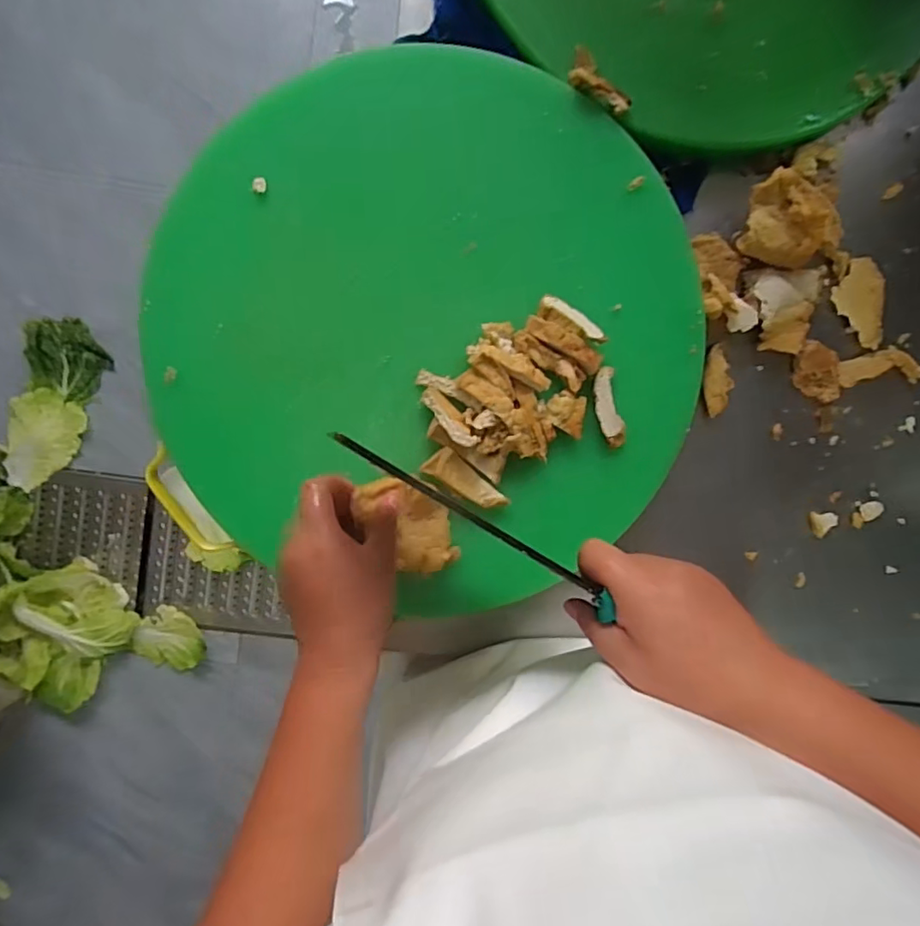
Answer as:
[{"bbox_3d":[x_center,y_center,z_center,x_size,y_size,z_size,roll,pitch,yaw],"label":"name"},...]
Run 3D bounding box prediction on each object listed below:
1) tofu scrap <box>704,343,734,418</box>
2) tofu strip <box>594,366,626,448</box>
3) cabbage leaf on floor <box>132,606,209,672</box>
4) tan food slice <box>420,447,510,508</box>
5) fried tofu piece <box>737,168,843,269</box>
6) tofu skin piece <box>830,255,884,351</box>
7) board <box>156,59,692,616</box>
[{"bbox_3d":[0.211,-0.066,0.468,0.023,0.005,0.057,7,93,-4],"label":"tofu scrap"},{"bbox_3d":[0.110,-0.041,0.426,0.019,0.006,0.058,-13,94,-2],"label":"tofu strip"},{"bbox_3d":[-0.630,0.382,1.255,0.155,0.033,0.131,7,93,-4],"label":"cabbage leaf on floor"},{"bbox_3d":[0.006,0.013,0.423,0.066,0.009,0.024,32,91,-5],"label":"tan food slice"},{"bbox_3d":[0.255,-0.187,0.441,0.083,0.029,0.065,-13,94,-2],"label":"fried tofu piece"},{"bbox_3d":[0.327,-0.131,0.471,0.041,0.008,0.071,0,93,-3],"label":"tofu skin piece"},{"bbox_3d":[-0.021,-0.094,0.433,0.394,0.045,0.375,0,93,-3],"label":"board"}]

